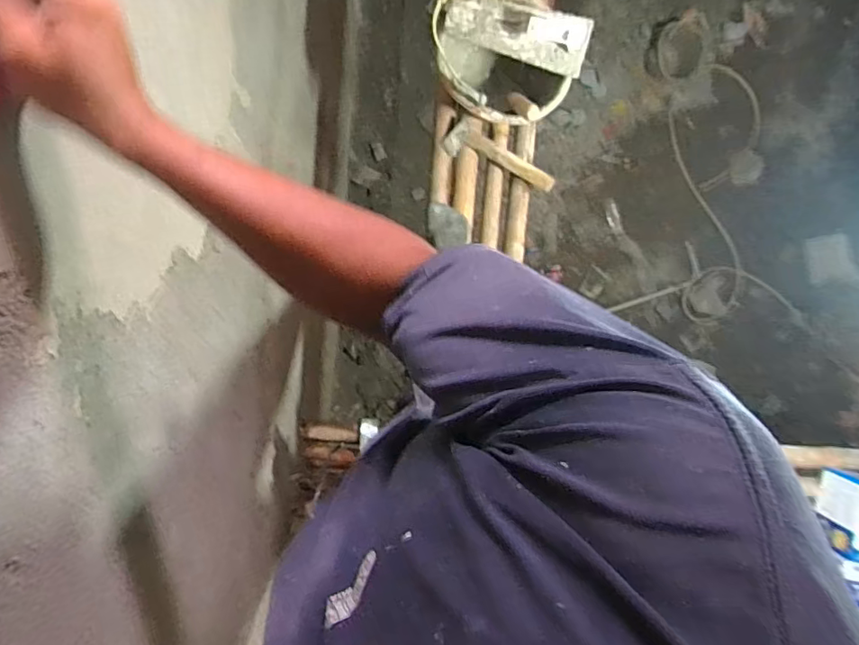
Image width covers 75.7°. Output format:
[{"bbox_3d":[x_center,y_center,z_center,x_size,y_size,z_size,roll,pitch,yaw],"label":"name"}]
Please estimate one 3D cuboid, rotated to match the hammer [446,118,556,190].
[{"bbox_3d":[0.161,-0.376,1.284,0.273,0.046,0.086,33,93,12],"label":"hammer"}]

